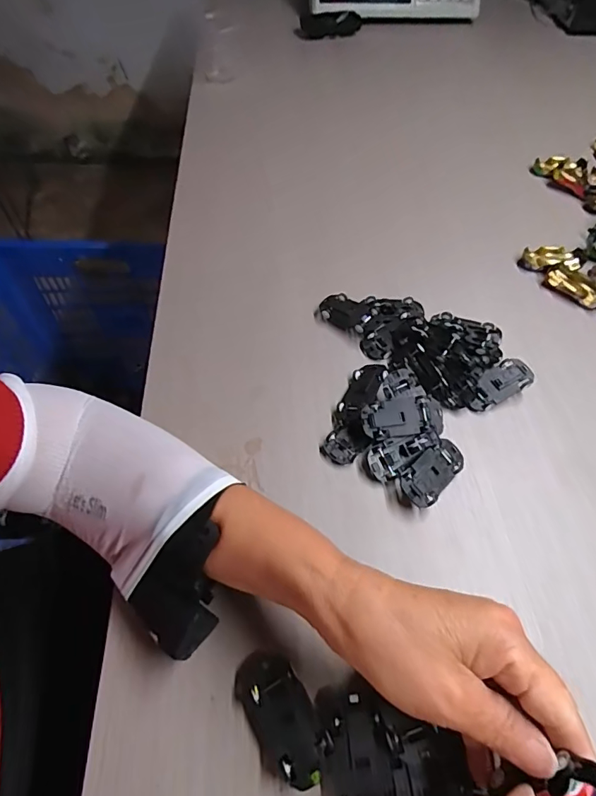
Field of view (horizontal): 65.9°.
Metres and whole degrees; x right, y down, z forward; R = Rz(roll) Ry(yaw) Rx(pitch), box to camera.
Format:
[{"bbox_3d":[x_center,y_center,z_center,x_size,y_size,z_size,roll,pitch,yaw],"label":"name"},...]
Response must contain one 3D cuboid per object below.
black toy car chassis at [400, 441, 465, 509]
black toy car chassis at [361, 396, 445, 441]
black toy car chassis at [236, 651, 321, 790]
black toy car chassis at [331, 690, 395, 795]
[{"bbox_3d":[0.107,0.059,0.362,0.062,0.019,0.028,-38,65,-22],"label":"black toy car chassis"},{"bbox_3d":[0.086,0.016,0.377,0.067,0.019,0.032,-6,58,-5],"label":"black toy car chassis"},{"bbox_3d":[-0.011,0.188,0.273,0.036,0.018,0.069,-24,61,-16],"label":"black toy car chassis"},{"bbox_3d":[0.035,0.206,0.260,0.030,0.019,0.064,-7,58,-6],"label":"black toy car chassis"}]

